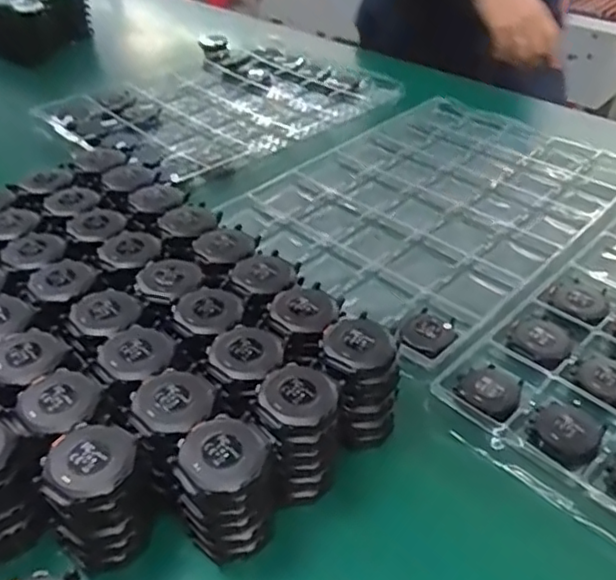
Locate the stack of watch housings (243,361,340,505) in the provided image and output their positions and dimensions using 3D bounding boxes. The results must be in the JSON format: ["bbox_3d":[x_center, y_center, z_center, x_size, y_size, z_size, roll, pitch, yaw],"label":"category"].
[{"bbox_3d":[-0.006,0.094,0.412,0.057,0.078,0.055,-20,43,-23],"label":"stack of watch housings"}]

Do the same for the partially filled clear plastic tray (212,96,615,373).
[{"bbox_3d":[0.145,-0.104,0.699,0.305,0.014,0.411,32,49,33],"label":"partially filled clear plastic tray"}]

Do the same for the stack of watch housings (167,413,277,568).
[{"bbox_3d":[-0.047,0.119,0.379,0.055,0.081,0.046,-14,42,-17],"label":"stack of watch housings"}]

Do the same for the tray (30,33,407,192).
[{"bbox_3d":[-0.132,-0.267,0.900,0.428,0.028,0.351,-30,48,-31],"label":"tray"}]

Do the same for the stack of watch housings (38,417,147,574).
[{"bbox_3d":[-0.120,0.122,0.378,0.057,0.080,0.050,-22,44,-25],"label":"stack of watch housings"}]

